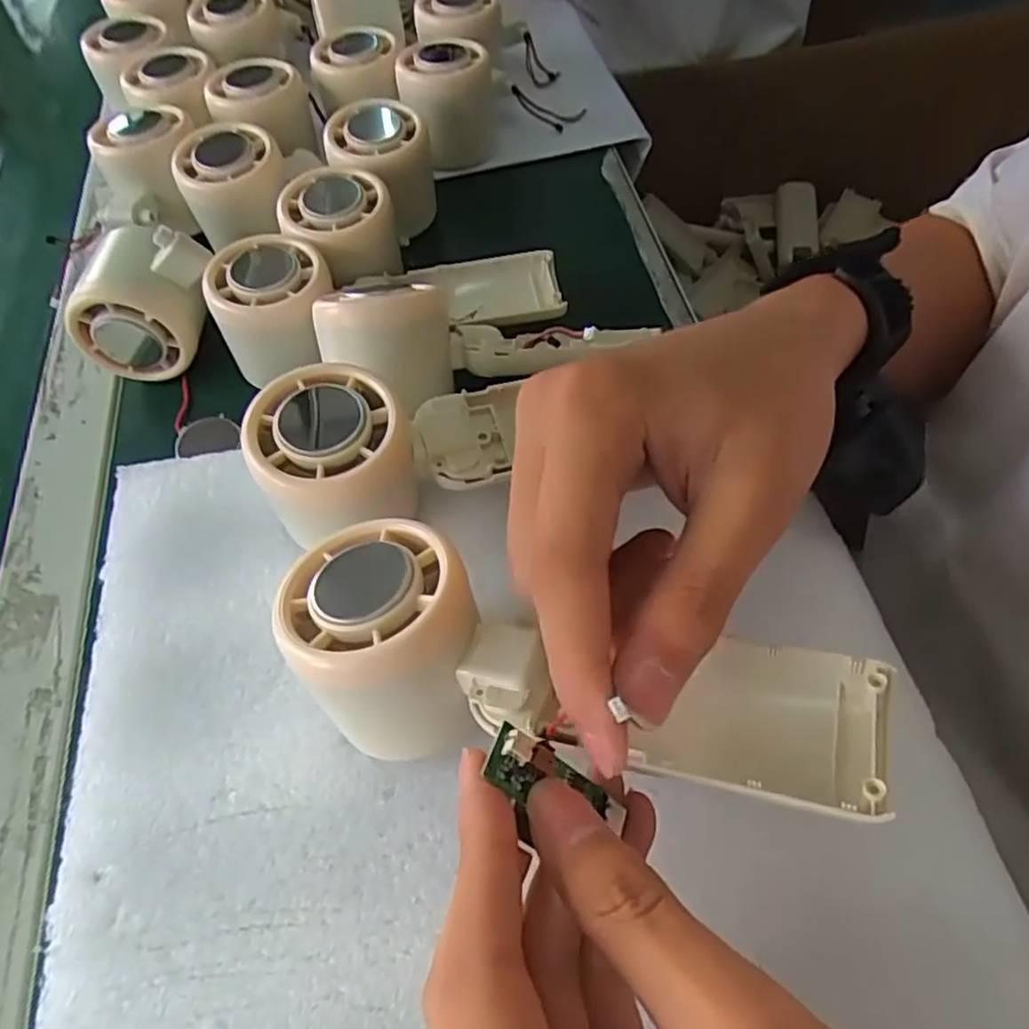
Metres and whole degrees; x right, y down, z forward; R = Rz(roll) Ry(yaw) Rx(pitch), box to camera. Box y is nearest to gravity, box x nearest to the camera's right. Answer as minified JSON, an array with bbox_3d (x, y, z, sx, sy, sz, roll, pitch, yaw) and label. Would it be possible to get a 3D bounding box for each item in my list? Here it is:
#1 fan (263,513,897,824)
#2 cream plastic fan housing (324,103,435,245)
[{"bbox_3d":[0.014,0.043,0.198,0.161,0.043,0.056,9,58,12],"label":"fan"},{"bbox_3d":[-0.074,-0.193,0.395,0.050,0.056,0.050,-2,57,2],"label":"cream plastic fan housing"}]

